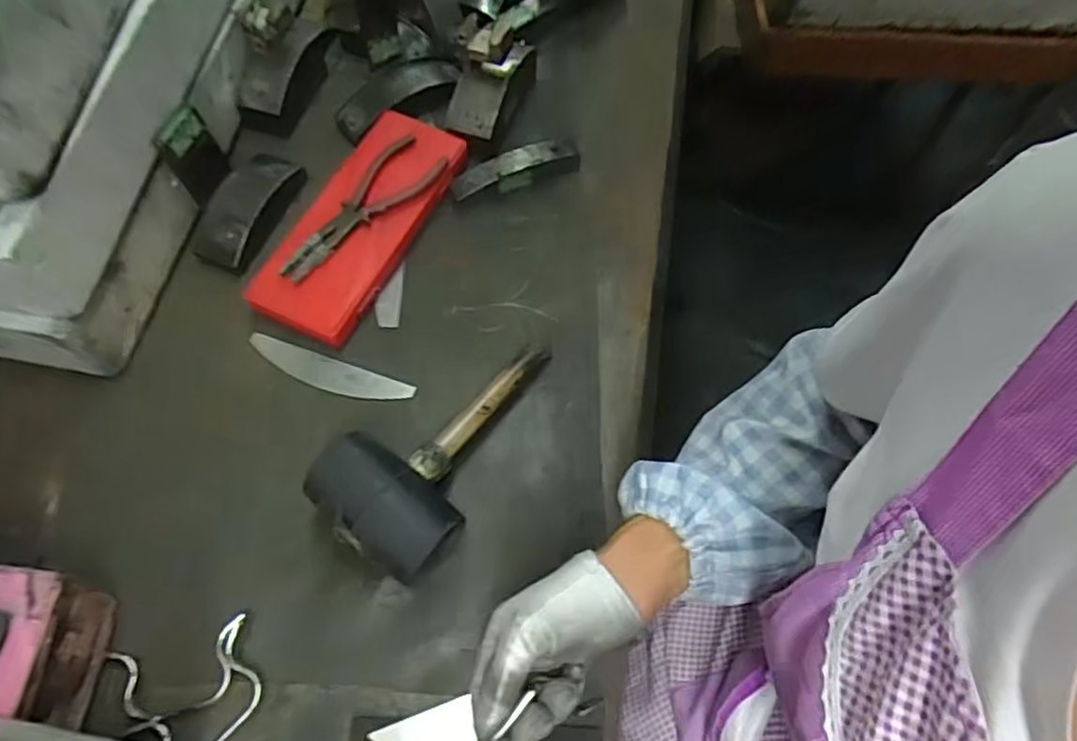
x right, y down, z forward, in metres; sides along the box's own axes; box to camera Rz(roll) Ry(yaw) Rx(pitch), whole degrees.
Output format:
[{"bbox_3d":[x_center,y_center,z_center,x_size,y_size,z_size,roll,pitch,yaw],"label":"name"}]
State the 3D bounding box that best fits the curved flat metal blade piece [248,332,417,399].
[{"bbox_3d":[-0.188,0.003,0.587,0.155,0.004,0.030,18,69,5],"label":"curved flat metal blade piece"}]

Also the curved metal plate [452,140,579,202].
[{"bbox_3d":[-0.022,-0.202,0.659,0.132,0.030,0.026,-22,68,-11],"label":"curved metal plate"}]

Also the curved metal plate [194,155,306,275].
[{"bbox_3d":[-0.280,-0.158,0.634,0.068,0.028,0.134,29,68,11],"label":"curved metal plate"}]

